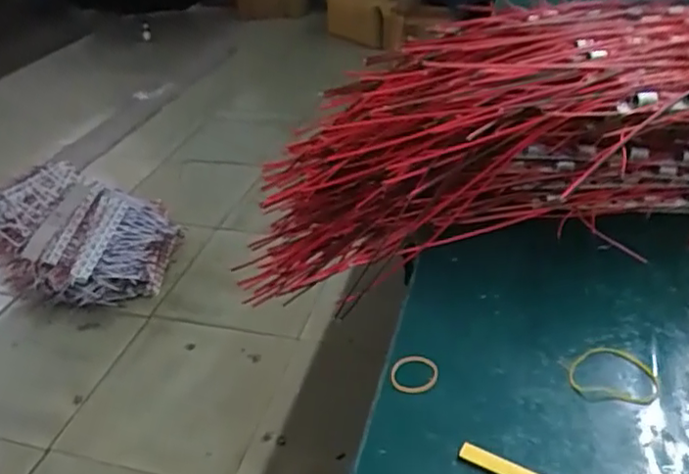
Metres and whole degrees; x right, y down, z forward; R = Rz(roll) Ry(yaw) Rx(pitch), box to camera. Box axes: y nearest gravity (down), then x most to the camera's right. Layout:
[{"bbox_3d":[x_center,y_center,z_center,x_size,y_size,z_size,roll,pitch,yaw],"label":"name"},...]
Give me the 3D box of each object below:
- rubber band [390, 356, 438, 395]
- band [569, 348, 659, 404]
[{"bbox_3d":[0.045,0.088,0.388,0.031,0.007,0.025,-25,40,-26],"label":"rubber band"},{"bbox_3d":[0.169,0.088,0.378,0.054,0.005,0.044,2,35,7],"label":"band"}]

